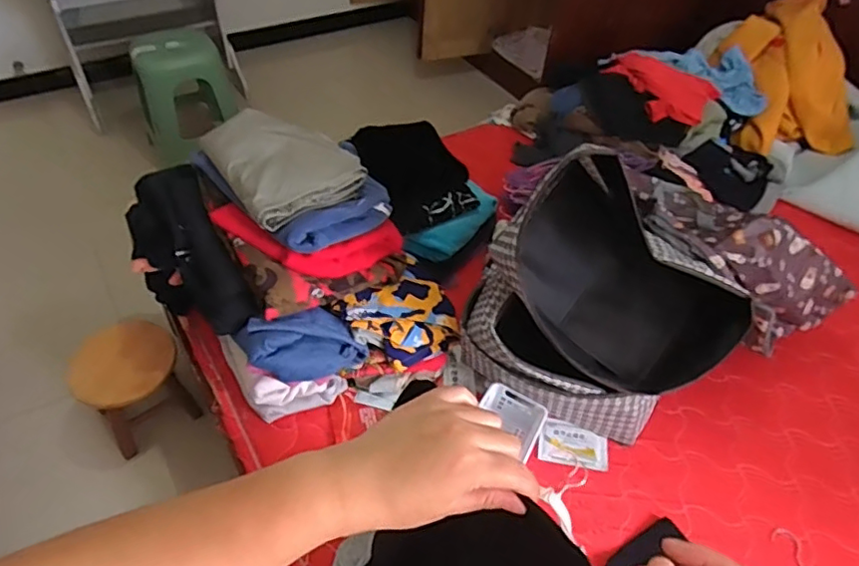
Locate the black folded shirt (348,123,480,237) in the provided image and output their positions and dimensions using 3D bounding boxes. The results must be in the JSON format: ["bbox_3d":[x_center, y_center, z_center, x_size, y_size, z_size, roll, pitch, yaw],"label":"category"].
[{"bbox_3d":[-0.038,-0.275,1.438,0.220,0.047,0.294,-27,81,-11],"label":"black folded shirt"}]

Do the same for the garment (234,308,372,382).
[{"bbox_3d":[-0.250,0.124,1.183,0.238,0.091,0.116,-14,50,-16],"label":"garment"}]

